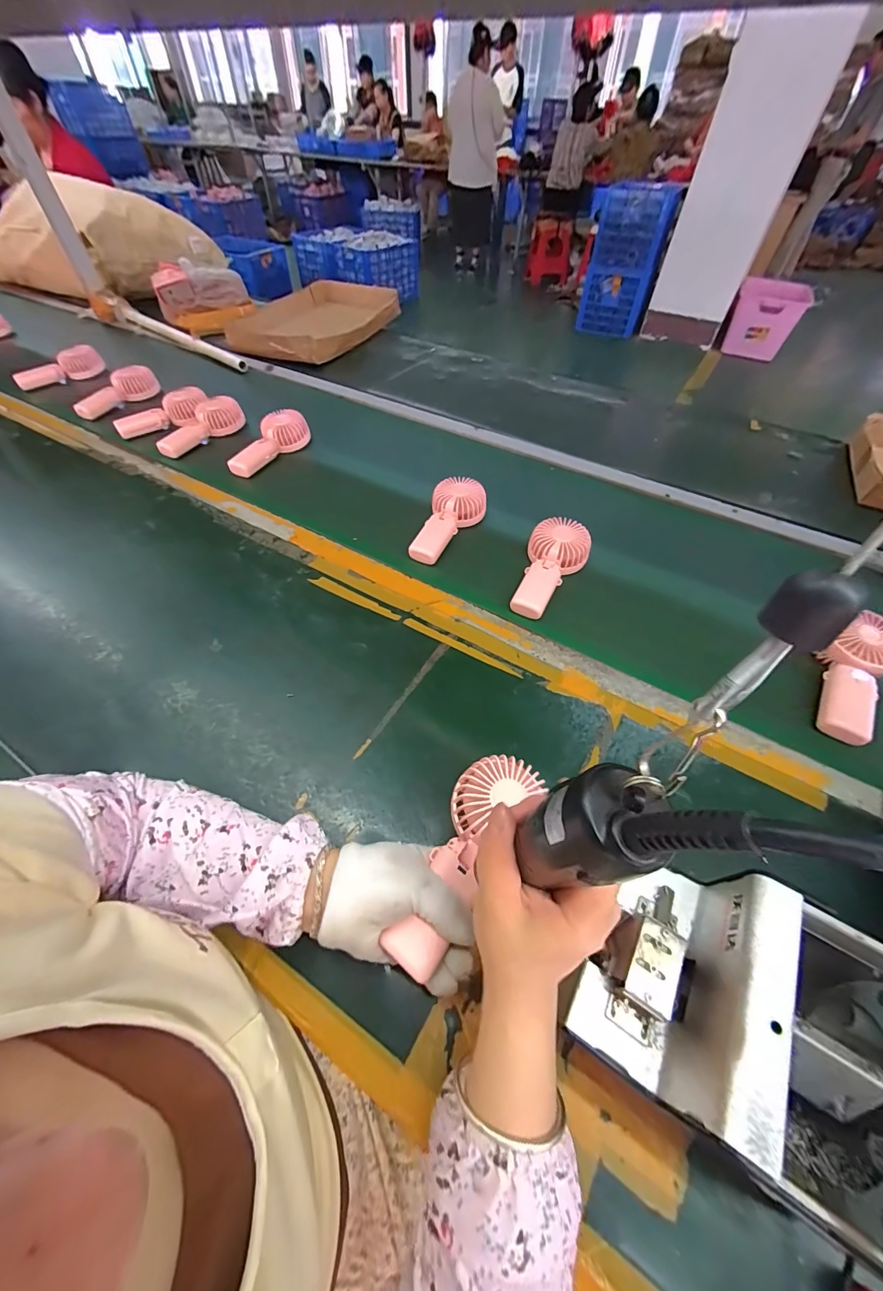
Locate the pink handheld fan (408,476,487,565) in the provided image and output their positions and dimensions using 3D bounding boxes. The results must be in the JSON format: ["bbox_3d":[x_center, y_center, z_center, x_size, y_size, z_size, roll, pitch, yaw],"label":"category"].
[{"bbox_3d":[0.013,-0.199,0.648,0.083,0.049,0.171,16,56,12],"label":"pink handheld fan"}]

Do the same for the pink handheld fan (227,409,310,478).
[{"bbox_3d":[-0.339,-0.384,0.789,0.064,0.068,0.186,35,62,22],"label":"pink handheld fan"}]

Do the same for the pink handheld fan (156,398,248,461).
[{"bbox_3d":[-0.481,-0.437,0.813,0.076,0.040,0.180,30,60,20],"label":"pink handheld fan"}]

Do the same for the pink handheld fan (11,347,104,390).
[{"bbox_3d":[-0.893,-0.647,0.954,0.181,0.048,0.065,-23,60,-15],"label":"pink handheld fan"}]

